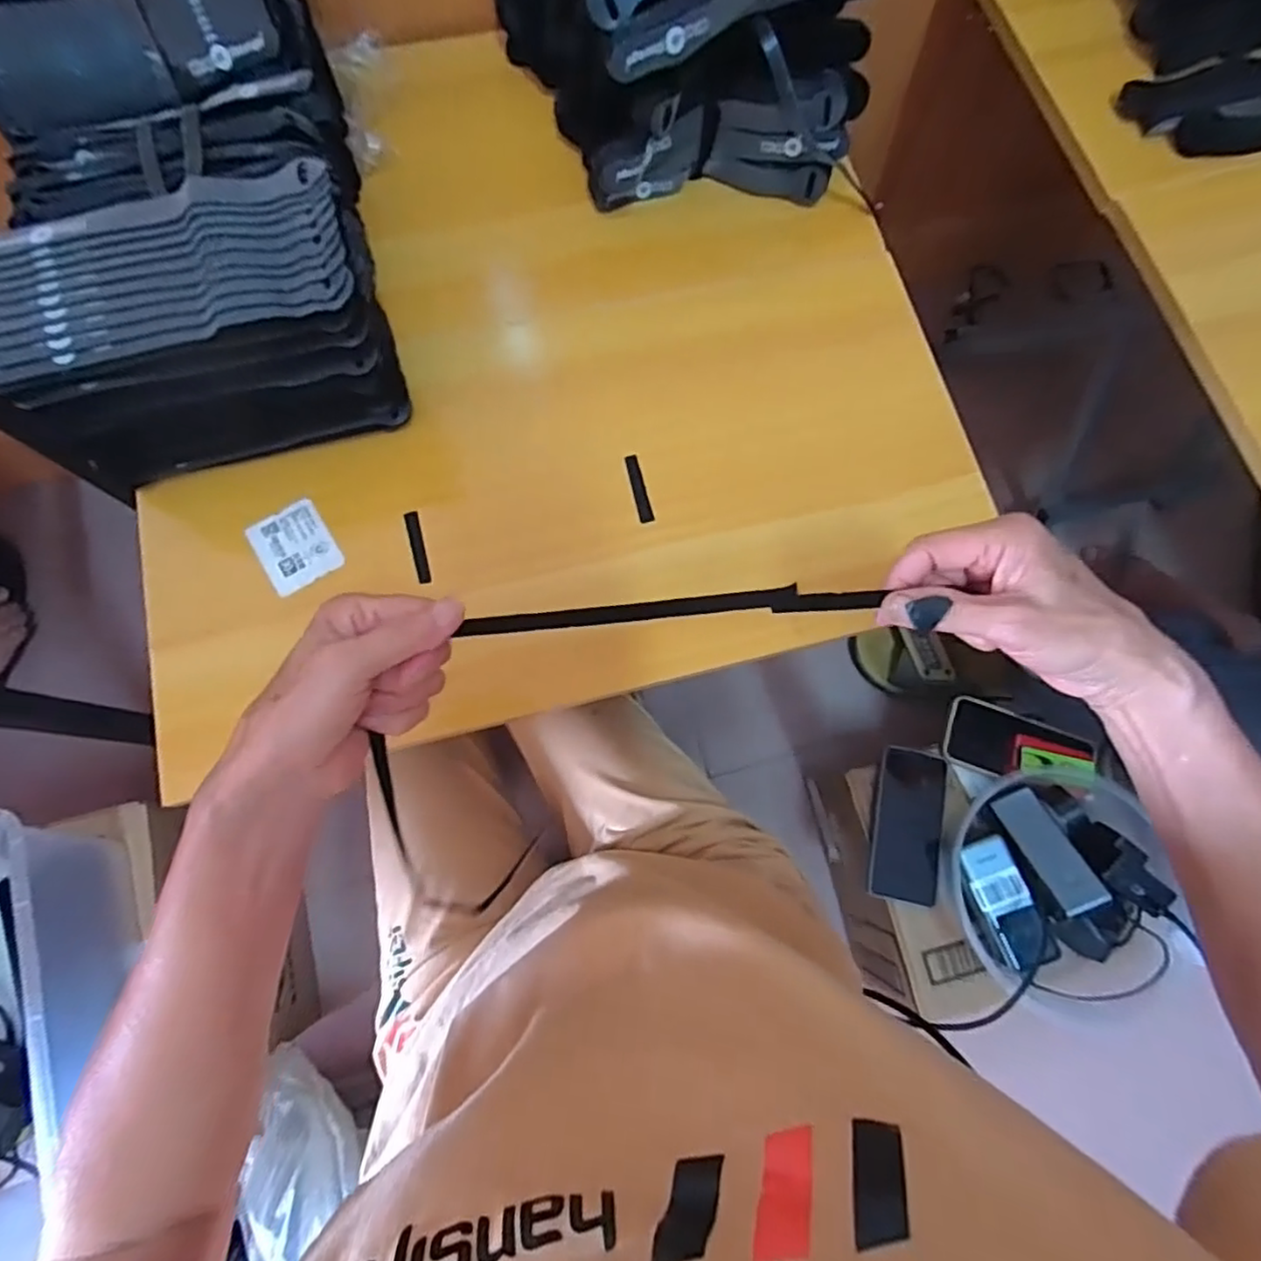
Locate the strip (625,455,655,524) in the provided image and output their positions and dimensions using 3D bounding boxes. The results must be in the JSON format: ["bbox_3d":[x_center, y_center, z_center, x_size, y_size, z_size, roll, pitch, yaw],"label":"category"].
[{"bbox_3d":[0.006,-0.103,0.478,0.010,0.004,0.053,-14,78,-5],"label":"strip"}]

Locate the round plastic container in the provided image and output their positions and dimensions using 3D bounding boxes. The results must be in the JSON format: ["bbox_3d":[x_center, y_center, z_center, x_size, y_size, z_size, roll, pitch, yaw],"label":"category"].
[{"bbox_3d":[0.431,0.271,0.680,0.207,0.090,0.203,0,77,-2],"label":"round plastic container"}]

